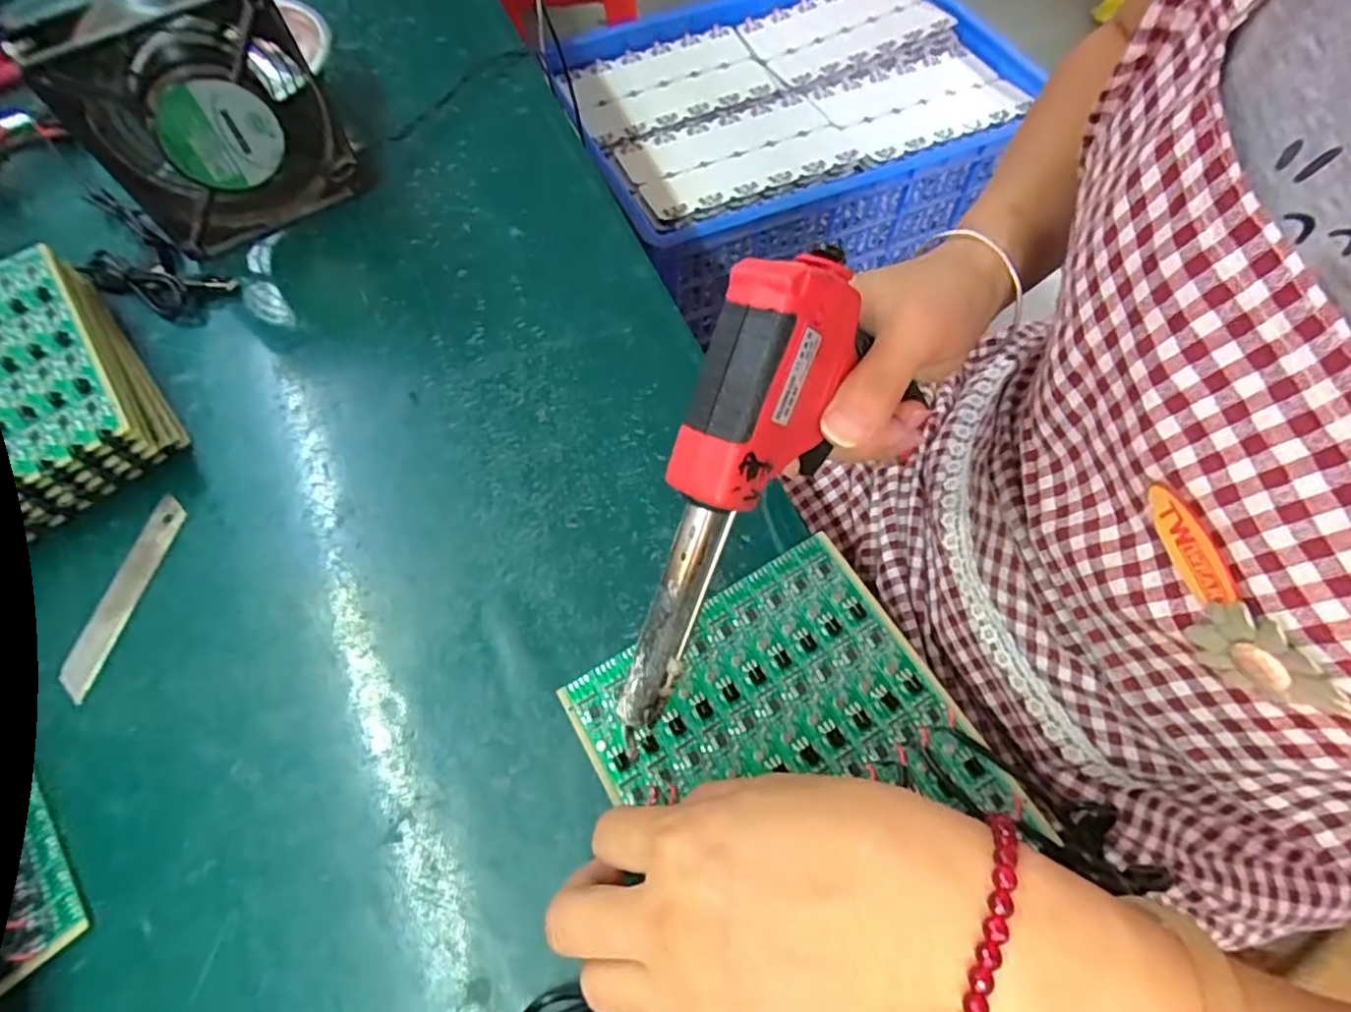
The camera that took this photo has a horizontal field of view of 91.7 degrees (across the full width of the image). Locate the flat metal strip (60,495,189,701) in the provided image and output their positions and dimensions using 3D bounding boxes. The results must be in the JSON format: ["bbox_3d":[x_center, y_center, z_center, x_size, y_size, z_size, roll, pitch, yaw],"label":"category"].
[{"bbox_3d":[-0.264,0.041,0.316,0.015,0.007,0.099,11,62,-1],"label":"flat metal strip"}]

